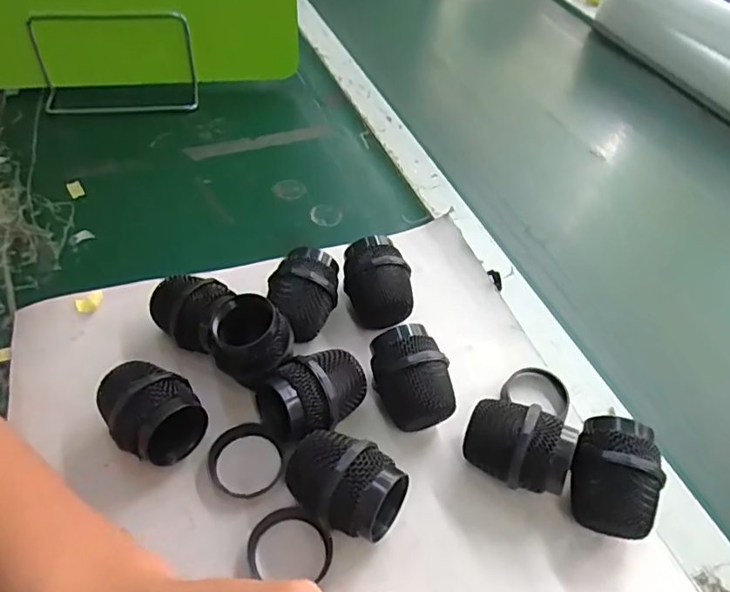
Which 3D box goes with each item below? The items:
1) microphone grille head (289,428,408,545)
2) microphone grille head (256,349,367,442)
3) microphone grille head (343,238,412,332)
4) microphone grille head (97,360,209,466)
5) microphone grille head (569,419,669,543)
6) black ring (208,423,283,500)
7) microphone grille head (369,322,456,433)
[{"bbox_3d":[-0.014,0.105,0.297,0.066,0.048,0.044,25,51,15],"label":"microphone grille head"},{"bbox_3d":[-0.030,0.062,0.333,0.063,0.046,0.046,-30,58,-29],"label":"microphone grille head"},{"bbox_3d":[0.008,-0.009,0.397,0.045,0.047,0.055,-5,50,-11],"label":"microphone grille head"},{"bbox_3d":[-0.125,0.067,0.319,0.047,0.049,0.059,-33,60,-30],"label":"microphone grille head"},{"bbox_3d":[0.138,0.103,0.311,0.051,0.051,0.058,28,52,17],"label":"microphone grille head"},{"bbox_3d":[-0.071,0.097,0.325,0.042,0.008,0.045,3,49,-4],"label":"black ring"},{"bbox_3d":[0.027,0.053,0.345,0.044,0.048,0.054,-10,51,-15],"label":"microphone grille head"}]

